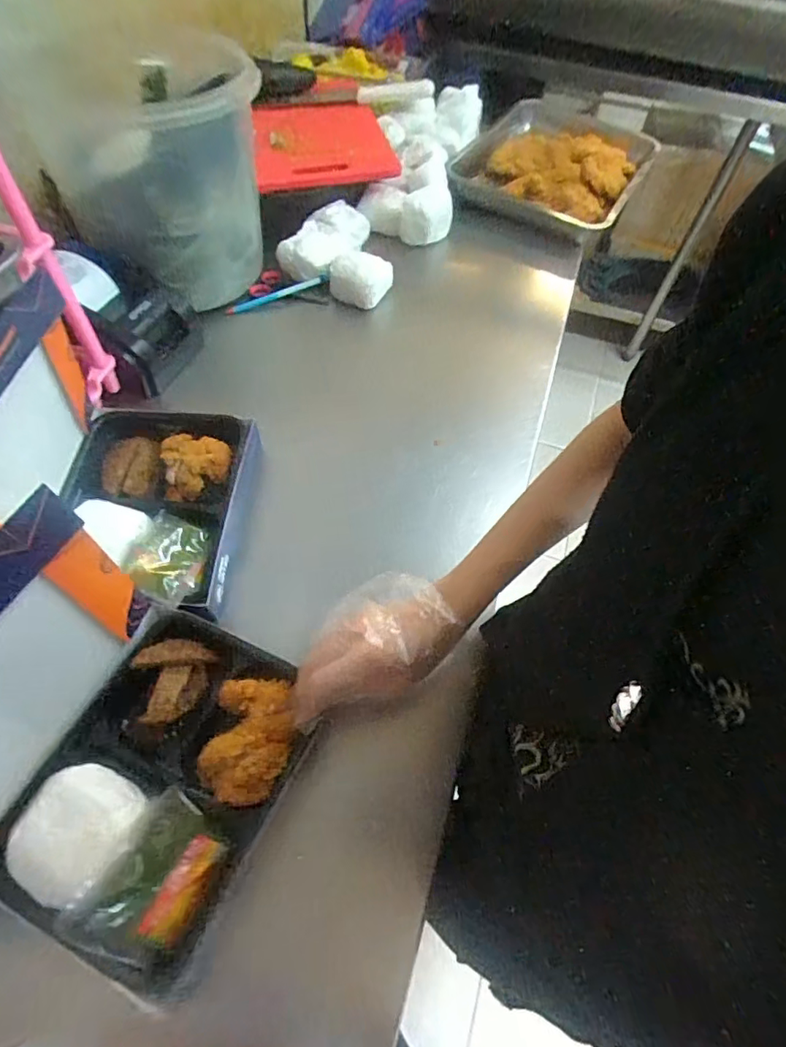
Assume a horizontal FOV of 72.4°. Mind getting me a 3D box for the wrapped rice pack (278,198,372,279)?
[{"bbox_3d":[-0.094,-0.420,0.790,0.075,0.047,0.158,31,60,16],"label":"wrapped rice pack"}]

